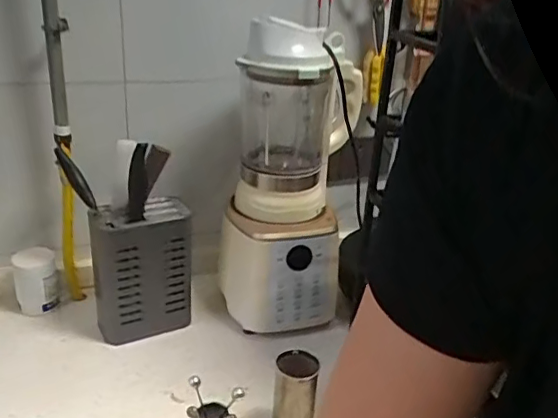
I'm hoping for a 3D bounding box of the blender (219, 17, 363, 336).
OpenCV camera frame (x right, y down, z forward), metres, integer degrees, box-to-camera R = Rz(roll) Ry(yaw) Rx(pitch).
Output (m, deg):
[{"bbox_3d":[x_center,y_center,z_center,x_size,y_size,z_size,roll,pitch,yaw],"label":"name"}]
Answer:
[{"bbox_3d":[0.018,-0.046,0.902,0.184,0.446,0.152,6,24,5],"label":"blender"}]

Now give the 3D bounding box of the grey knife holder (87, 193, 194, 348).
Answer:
[{"bbox_3d":[-0.225,0.097,0.925,0.150,0.217,0.095,-6,27,-23],"label":"grey knife holder"}]

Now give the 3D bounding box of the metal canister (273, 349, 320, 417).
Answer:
[{"bbox_3d":[0.019,0.250,0.739,0.052,0.124,0.046,8,24,5],"label":"metal canister"}]

